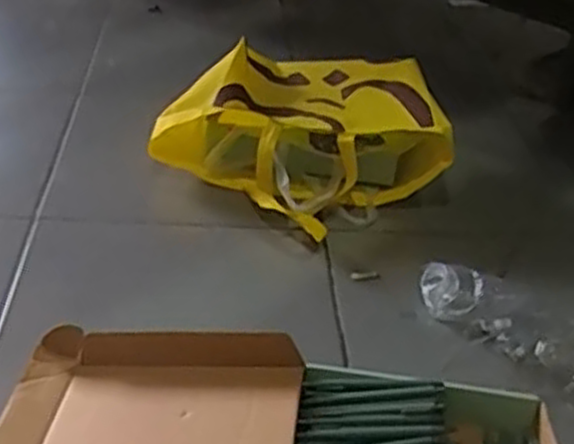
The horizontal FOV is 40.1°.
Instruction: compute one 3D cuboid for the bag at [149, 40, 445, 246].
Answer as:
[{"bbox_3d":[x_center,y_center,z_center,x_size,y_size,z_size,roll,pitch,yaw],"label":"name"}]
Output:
[{"bbox_3d":[0.040,-0.148,1.260,0.425,0.130,0.387,26,39,26],"label":"bag"}]

